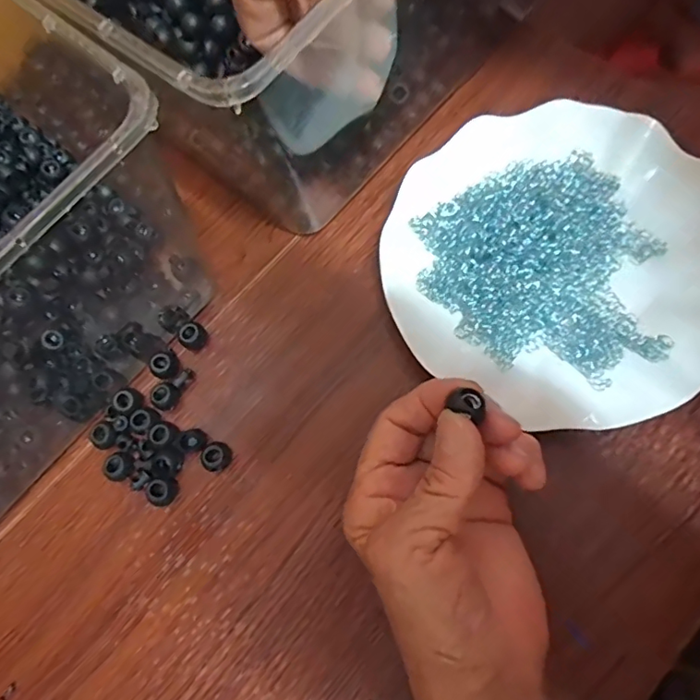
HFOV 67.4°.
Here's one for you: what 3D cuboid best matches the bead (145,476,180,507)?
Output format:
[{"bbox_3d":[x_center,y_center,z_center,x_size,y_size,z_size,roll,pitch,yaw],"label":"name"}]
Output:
[{"bbox_3d":[-0.102,0.076,0.282,0.016,0.011,0.015,-2,72,7],"label":"bead"}]

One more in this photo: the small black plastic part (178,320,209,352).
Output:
[{"bbox_3d":[-0.093,-0.008,0.311,0.016,0.011,0.014,-39,71,-6],"label":"small black plastic part"}]

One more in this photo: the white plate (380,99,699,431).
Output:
[{"bbox_3d":[0.110,-0.051,0.281,0.176,0.028,0.178,-2,72,7],"label":"white plate"}]

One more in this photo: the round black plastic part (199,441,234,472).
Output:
[{"bbox_3d":[-0.073,0.058,0.286,0.015,0.010,0.016,-2,72,7],"label":"round black plastic part"}]

